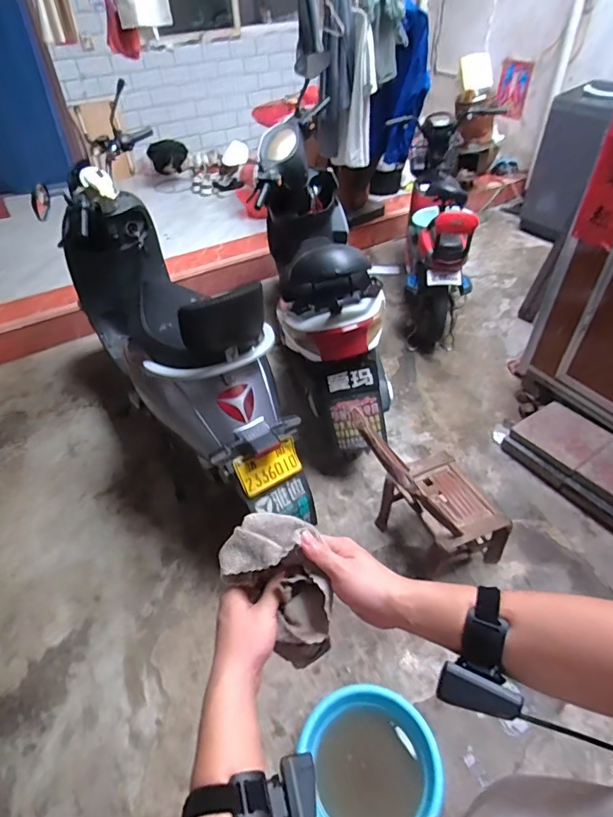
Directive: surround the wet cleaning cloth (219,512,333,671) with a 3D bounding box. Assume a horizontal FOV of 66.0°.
[{"bbox_3d":[-0.024,0.198,0.512,0.093,0.075,0.168,-26,84,-21],"label":"wet cleaning cloth"}]

